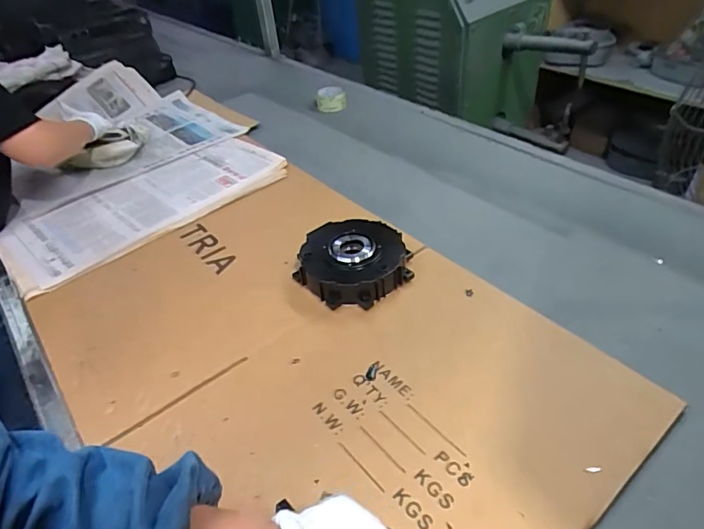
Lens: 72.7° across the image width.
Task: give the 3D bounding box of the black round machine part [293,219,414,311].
[{"bbox_3d":[0.003,-0.009,0.781,0.166,0.053,0.165,-3,41,3],"label":"black round machine part"}]

